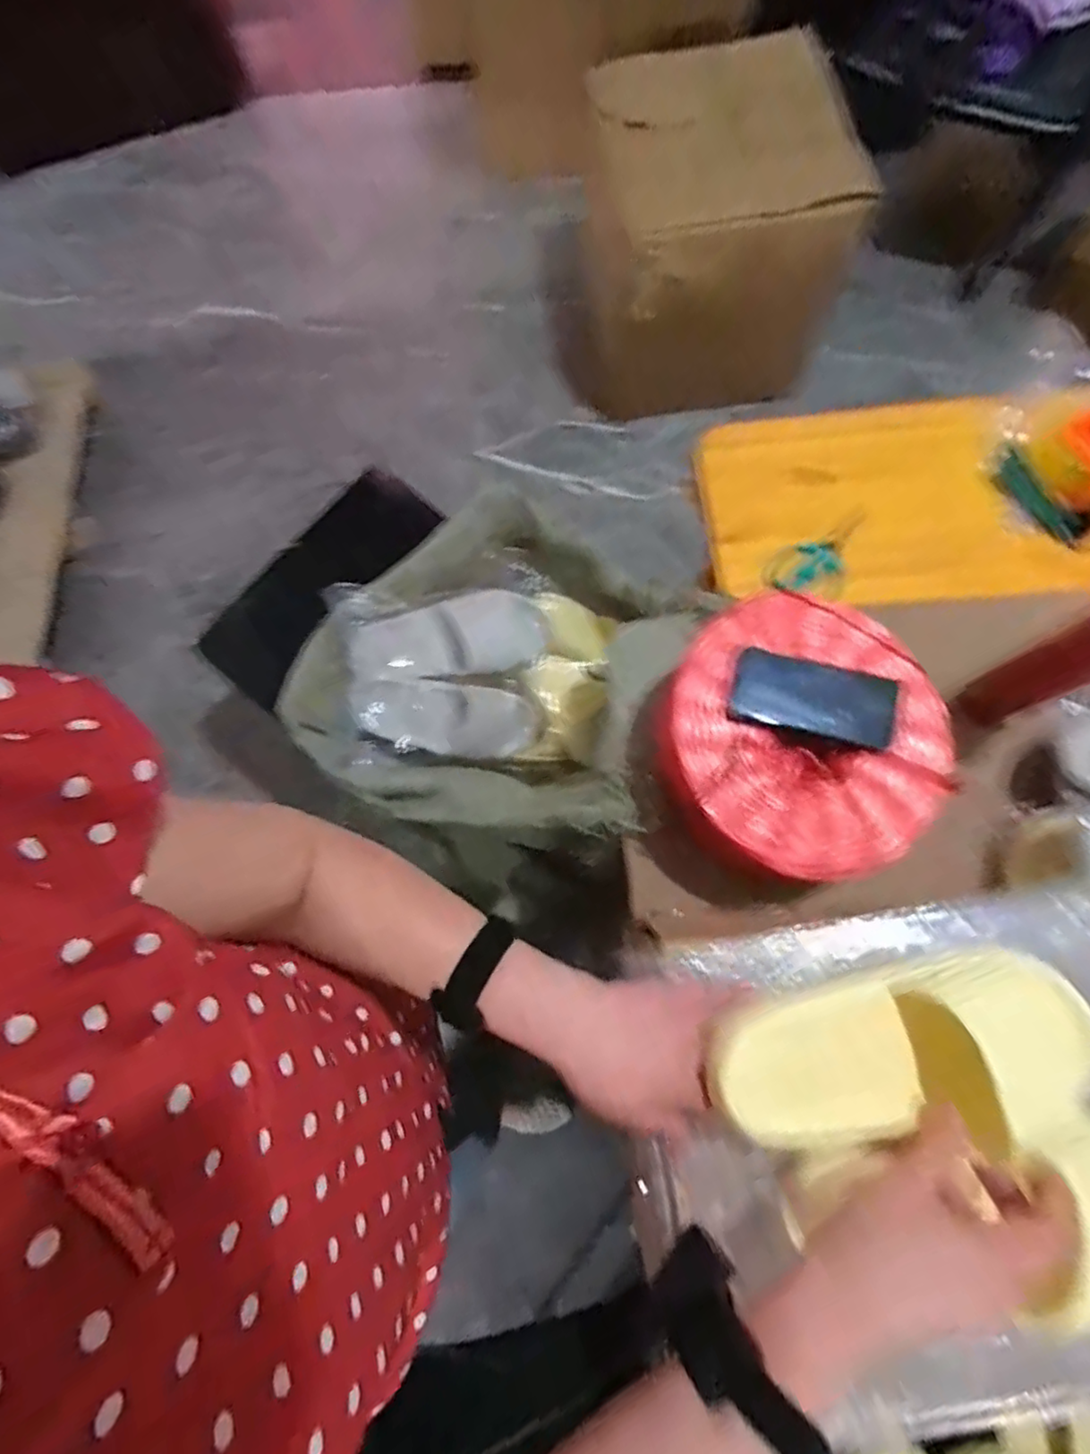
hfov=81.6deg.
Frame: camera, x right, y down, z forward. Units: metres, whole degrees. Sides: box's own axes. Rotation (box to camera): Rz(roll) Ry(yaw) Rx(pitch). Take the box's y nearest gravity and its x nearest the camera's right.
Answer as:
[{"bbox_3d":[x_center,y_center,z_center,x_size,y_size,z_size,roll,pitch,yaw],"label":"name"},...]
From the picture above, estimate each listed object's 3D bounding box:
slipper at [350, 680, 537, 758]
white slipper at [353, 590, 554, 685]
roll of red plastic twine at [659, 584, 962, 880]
[{"bbox_3d":[-0.132,-0.013,0.868,0.260,0.075,0.096,7,74,-23],"label":"slipper"},{"bbox_3d":[-0.131,-0.126,0.872,0.267,0.064,0.113,-12,75,-2],"label":"white slipper"},{"bbox_3d":[0.256,0.014,0.655,0.252,0.091,0.277,0,75,2],"label":"roll of red plastic twine"}]

